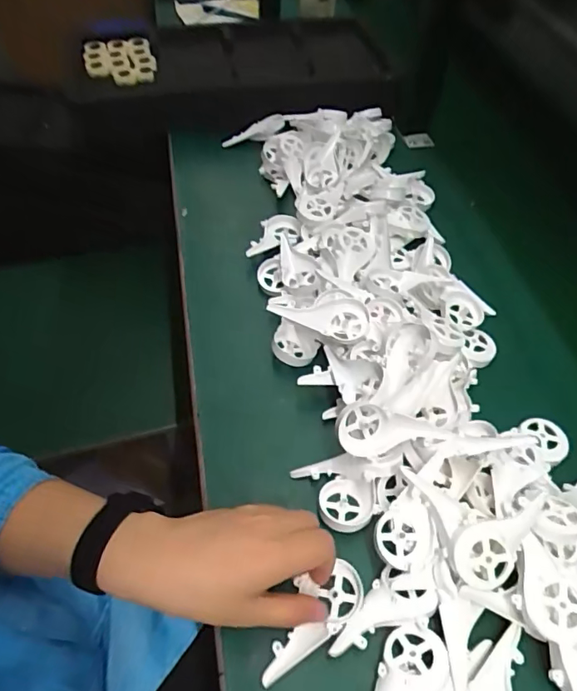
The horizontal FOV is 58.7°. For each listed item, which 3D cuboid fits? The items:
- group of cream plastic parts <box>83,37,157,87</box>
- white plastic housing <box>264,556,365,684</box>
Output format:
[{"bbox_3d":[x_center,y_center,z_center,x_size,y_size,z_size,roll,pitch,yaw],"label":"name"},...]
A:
[{"bbox_3d":[-0.258,-0.430,0.786,0.099,0.027,0.117,-13,55,-14],"label":"group of cream plastic parts"},{"bbox_3d":[0.015,0.200,0.373,0.041,0.009,0.096,39,65,22],"label":"white plastic housing"}]

